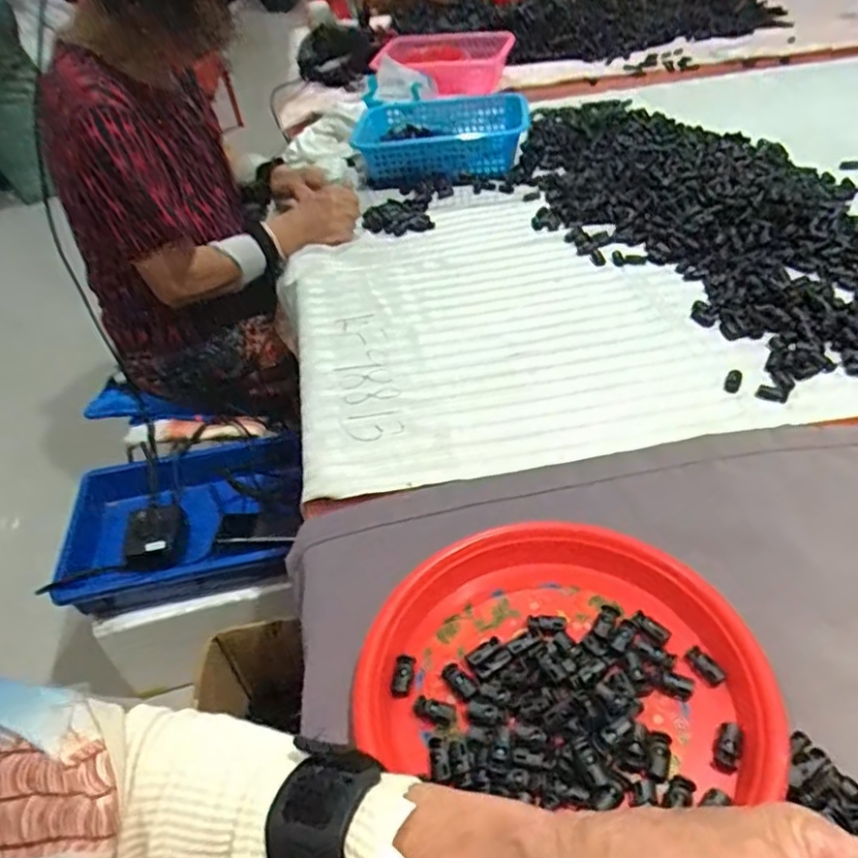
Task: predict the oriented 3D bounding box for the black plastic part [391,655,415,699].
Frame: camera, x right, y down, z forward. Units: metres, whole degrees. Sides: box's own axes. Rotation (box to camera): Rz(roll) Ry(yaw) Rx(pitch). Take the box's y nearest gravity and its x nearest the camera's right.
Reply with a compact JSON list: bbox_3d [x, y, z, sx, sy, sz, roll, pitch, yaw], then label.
[{"bbox_3d":[-0.017,0.169,0.452,0.014,0.010,0.027,2,42,10],"label":"black plastic part"}]

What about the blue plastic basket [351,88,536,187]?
[{"bbox_3d":[0.019,-0.530,1.188,0.292,0.072,0.262,-10,42,-3],"label":"blue plastic basket"}]

